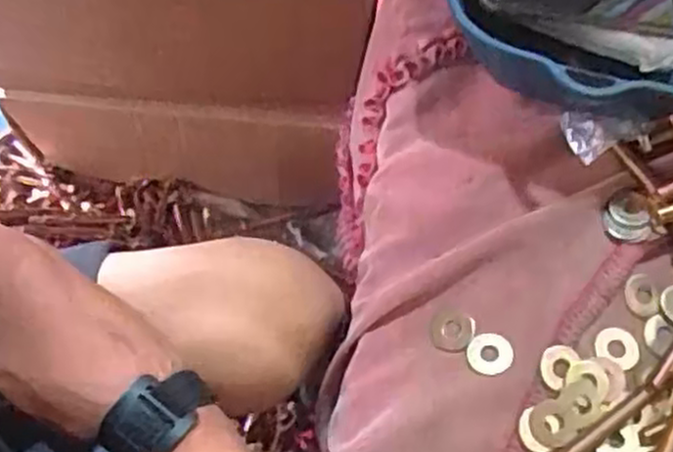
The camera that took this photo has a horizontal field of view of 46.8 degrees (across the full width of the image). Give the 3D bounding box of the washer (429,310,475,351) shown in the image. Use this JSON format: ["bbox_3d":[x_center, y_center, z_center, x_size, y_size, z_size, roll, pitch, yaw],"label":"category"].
[{"bbox_3d":[0.067,0.060,0.449,0.024,0.005,0.024,0,68,0],"label":"washer"}]

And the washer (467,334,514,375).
[{"bbox_3d":[0.087,0.072,0.438,0.025,0.004,0.023,0,68,0],"label":"washer"}]

